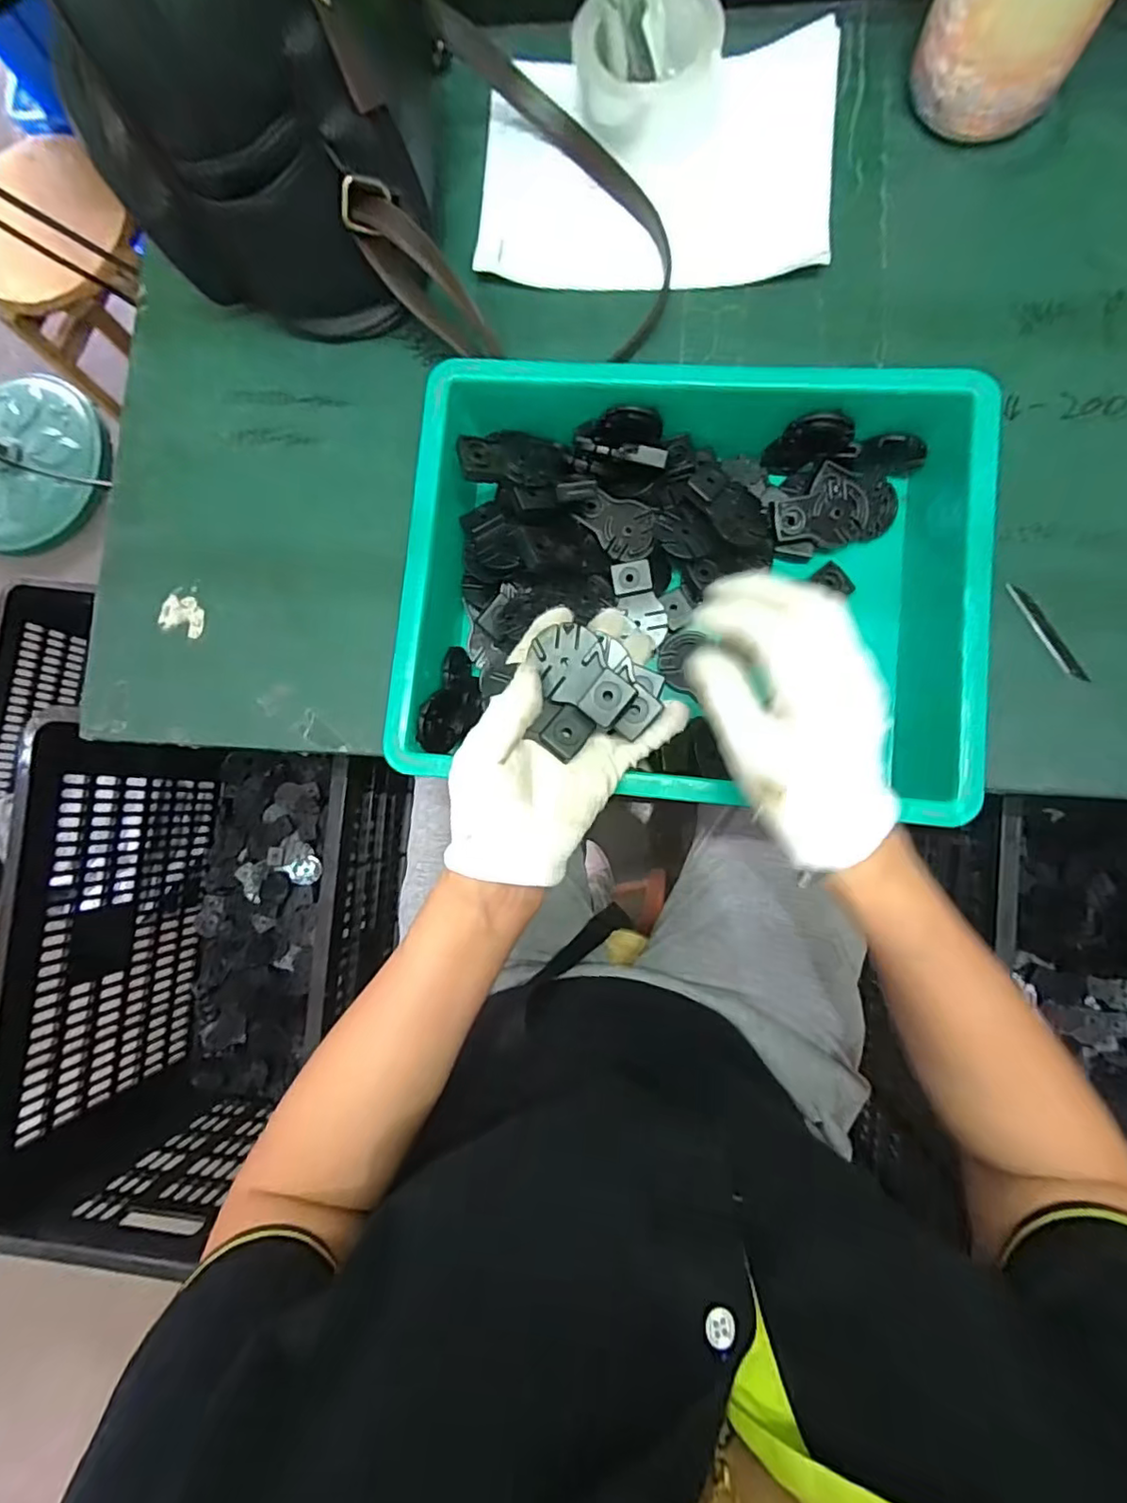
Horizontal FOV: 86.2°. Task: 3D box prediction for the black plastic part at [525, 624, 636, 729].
[{"bbox_3d":[0.010,-0.040,0.321,0.037,0.011,0.058,-38,83,1],"label":"black plastic part"}]

